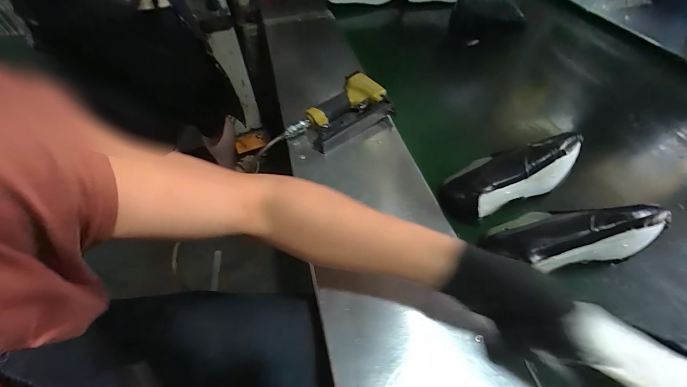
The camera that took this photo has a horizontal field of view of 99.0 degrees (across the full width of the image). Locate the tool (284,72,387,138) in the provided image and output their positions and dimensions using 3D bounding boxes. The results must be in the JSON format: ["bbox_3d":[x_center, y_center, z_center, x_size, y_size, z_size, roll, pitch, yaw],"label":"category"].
[{"bbox_3d":[-0.029,-0.179,0.606,0.231,0.046,0.098,-29,56,-17],"label":"tool"}]

